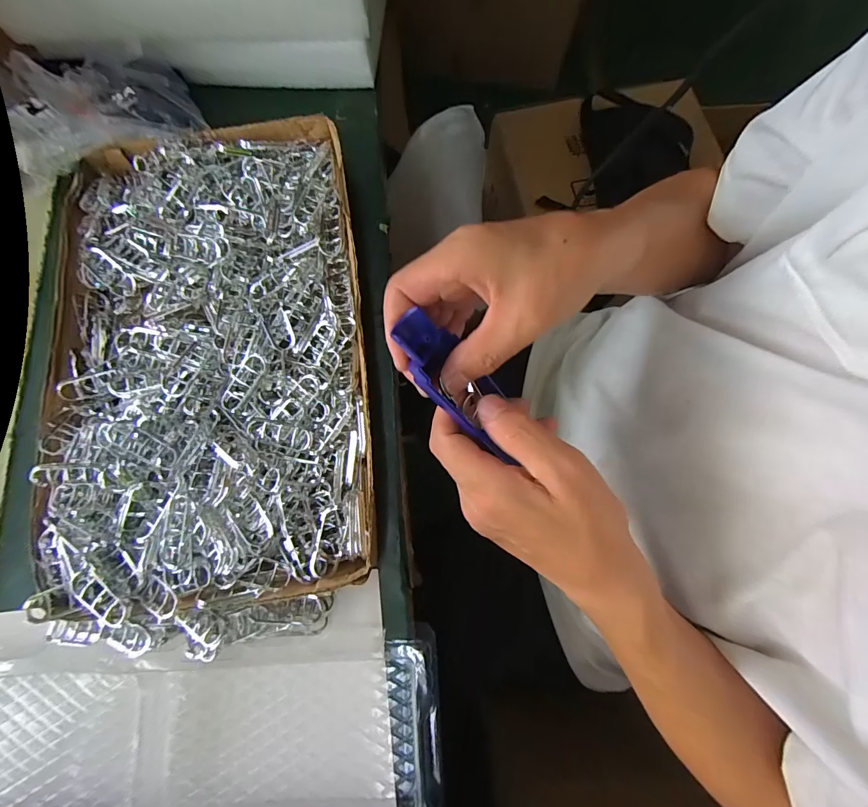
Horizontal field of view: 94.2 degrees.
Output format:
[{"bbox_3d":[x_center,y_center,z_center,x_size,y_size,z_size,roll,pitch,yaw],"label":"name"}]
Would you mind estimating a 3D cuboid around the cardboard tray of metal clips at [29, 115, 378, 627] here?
[{"bbox_3d":[-0.193,-0.047,0.353,0.268,0.043,0.442,-8,77,-1],"label":"cardboard tray of metal clips"}]

